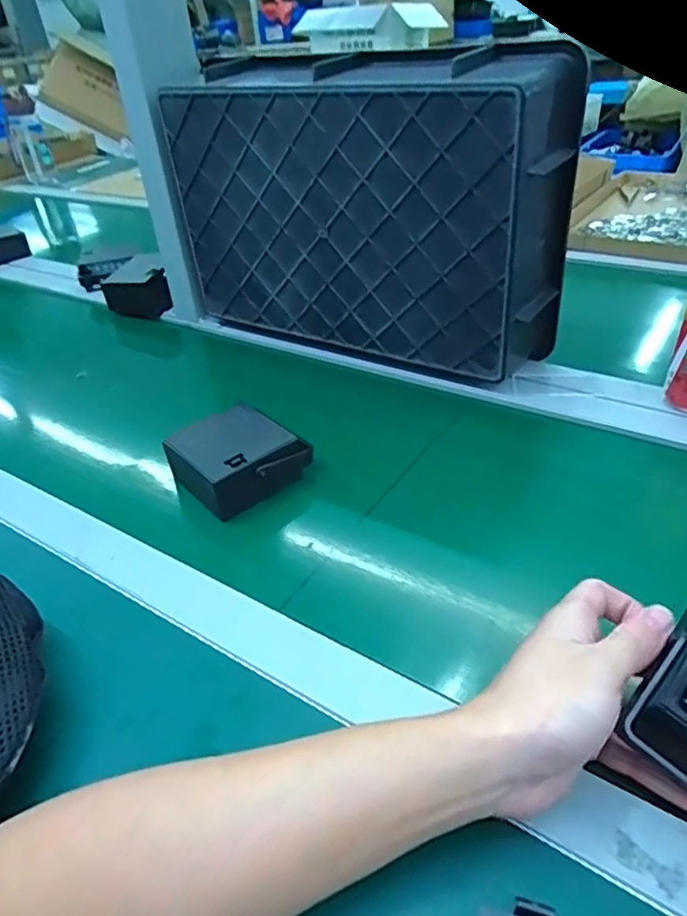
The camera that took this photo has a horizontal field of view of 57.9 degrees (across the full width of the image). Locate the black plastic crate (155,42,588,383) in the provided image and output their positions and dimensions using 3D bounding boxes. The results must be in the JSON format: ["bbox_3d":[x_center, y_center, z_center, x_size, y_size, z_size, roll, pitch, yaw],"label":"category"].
[{"bbox_3d":[0.003,-0.239,0.629,0.415,0.263,0.097,20,44,31],"label":"black plastic crate"}]

